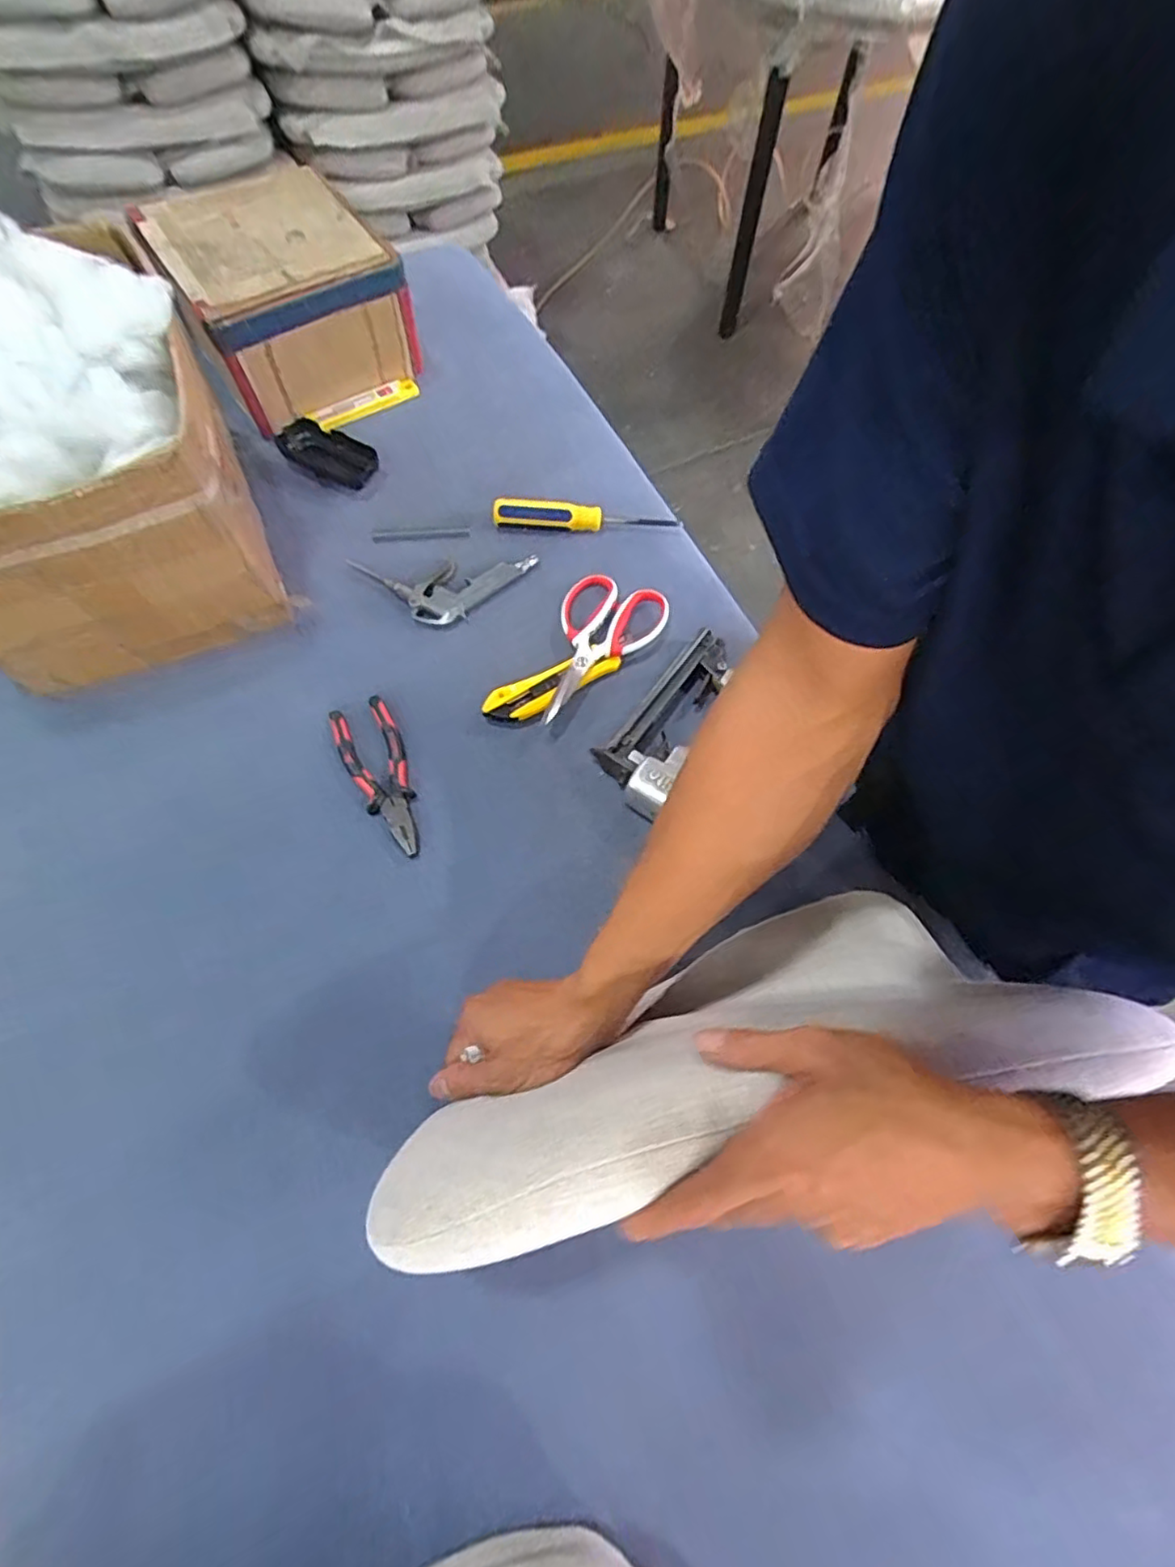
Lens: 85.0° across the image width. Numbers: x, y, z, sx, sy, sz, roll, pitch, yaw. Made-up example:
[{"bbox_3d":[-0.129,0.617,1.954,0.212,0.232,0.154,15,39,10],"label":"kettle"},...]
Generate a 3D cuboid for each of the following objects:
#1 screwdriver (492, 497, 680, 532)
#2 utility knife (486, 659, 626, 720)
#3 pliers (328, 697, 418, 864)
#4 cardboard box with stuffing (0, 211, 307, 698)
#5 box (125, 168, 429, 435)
[{"bbox_3d":[-0.001,-0.281,0.673,0.190,0.027,0.034,2,67,-1],"label":"screwdriver"},{"bbox_3d":[-0.032,-0.091,0.598,0.134,0.016,0.035,-27,70,-12],"label":"utility knife"},{"bbox_3d":[-0.177,-0.008,0.560,0.053,0.012,0.152,-26,70,-12],"label":"pliers"},{"bbox_3d":[-0.436,-0.274,0.542,0.256,0.230,0.282,-24,70,-11],"label":"cardboard box with stuffing"},{"bbox_3d":[-0.329,-0.530,0.704,0.211,0.148,0.215,-29,71,-13],"label":"box"}]

